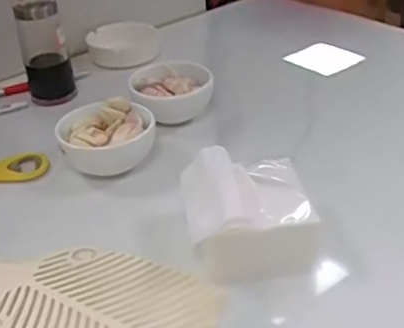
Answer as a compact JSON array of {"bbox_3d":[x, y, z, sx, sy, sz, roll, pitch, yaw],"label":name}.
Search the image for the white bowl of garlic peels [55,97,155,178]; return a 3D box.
[{"bbox_3d":[-0.097,-0.023,0.608,0.094,0.055,0.081,-13,34,-13],"label":"white bowl of garlic peels"}]

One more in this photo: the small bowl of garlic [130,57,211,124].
[{"bbox_3d":[-0.037,-0.082,0.704,0.089,0.059,0.091,-3,33,2],"label":"small bowl of garlic"}]

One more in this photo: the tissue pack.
[{"bbox_3d":[0.037,0.040,0.488,0.097,0.067,0.102,-9,34,-8],"label":"tissue pack"}]

